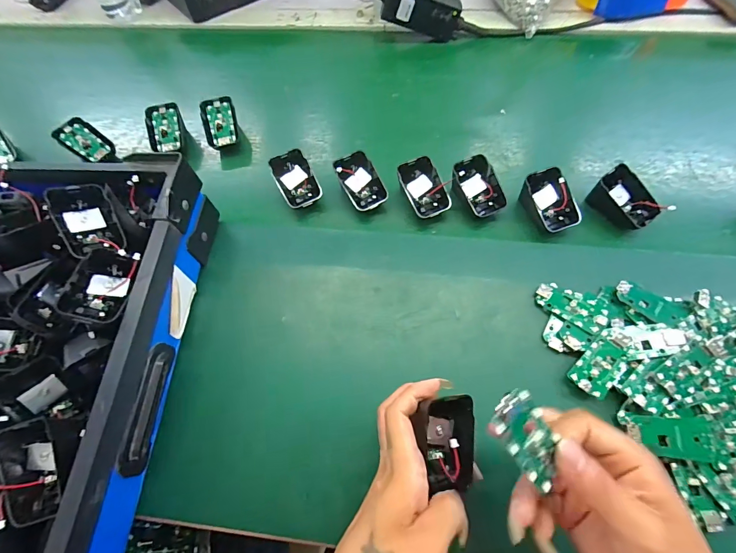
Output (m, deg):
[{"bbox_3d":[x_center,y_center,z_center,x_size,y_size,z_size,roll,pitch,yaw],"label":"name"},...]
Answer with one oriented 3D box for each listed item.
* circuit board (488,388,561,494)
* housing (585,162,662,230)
[{"bbox_3d":[0.095,0.094,0.209,0.032,0.006,0.057,-43,103,-23],"label":"circuit board"},{"bbox_3d":[0.284,-0.084,0.394,0.069,0.033,0.051,40,72,20],"label":"housing"}]

